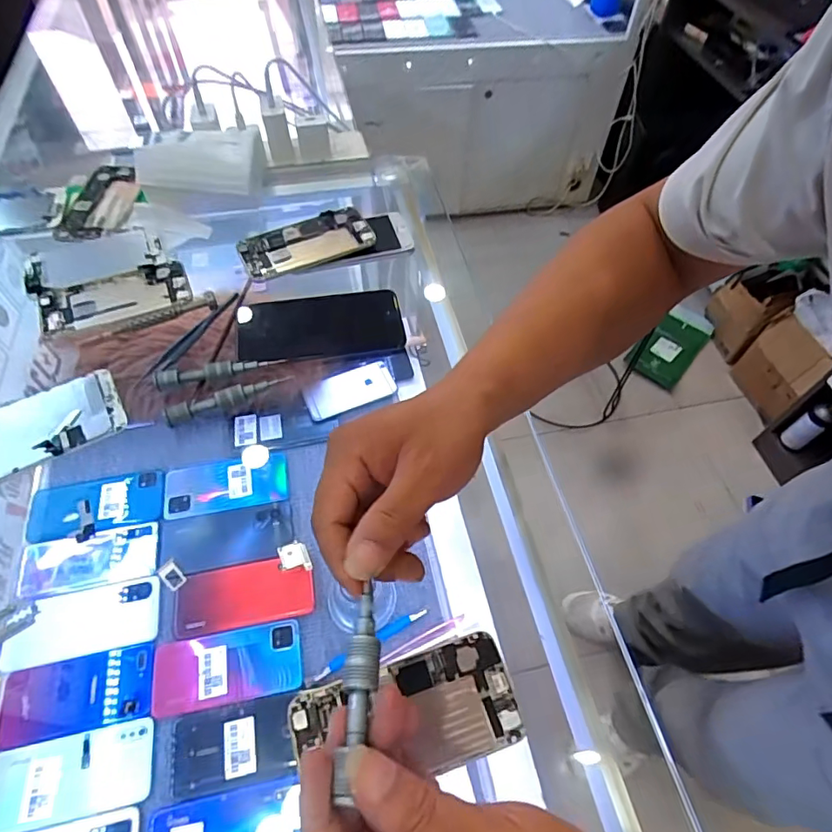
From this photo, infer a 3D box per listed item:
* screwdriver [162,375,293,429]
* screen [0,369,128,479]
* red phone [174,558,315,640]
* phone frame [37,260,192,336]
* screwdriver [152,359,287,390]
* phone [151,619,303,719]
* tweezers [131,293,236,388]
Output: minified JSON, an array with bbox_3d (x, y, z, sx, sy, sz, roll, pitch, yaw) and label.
[{"bbox_3d":[-0.158,-0.016,0.436,0.105,0.015,0.010,-20,60,-14],"label":"screwdriver"},{"bbox_3d":[-0.325,0.012,0.422,0.152,0.012,0.074,-25,61,-17],"label":"screen"},{"bbox_3d":[-0.207,0.215,0.623,0.158,0.007,0.074,-9,58,-8],"label":"red phone"},{"bbox_3d":[-0.298,-0.119,0.511,0.136,0.011,0.066,-15,59,-12],"label":"phone frame"},{"bbox_3d":[-0.173,-0.041,0.454,0.110,0.012,0.014,-11,58,-9],"label":"screwdriver"},{"bbox_3d":[-0.211,0.279,0.576,0.158,0.005,0.075,-9,58,-8],"label":"phone"},{"bbox_3d":[-0.209,-0.072,0.480,0.014,0.011,0.128,27,60,15],"label":"tweezers"}]

